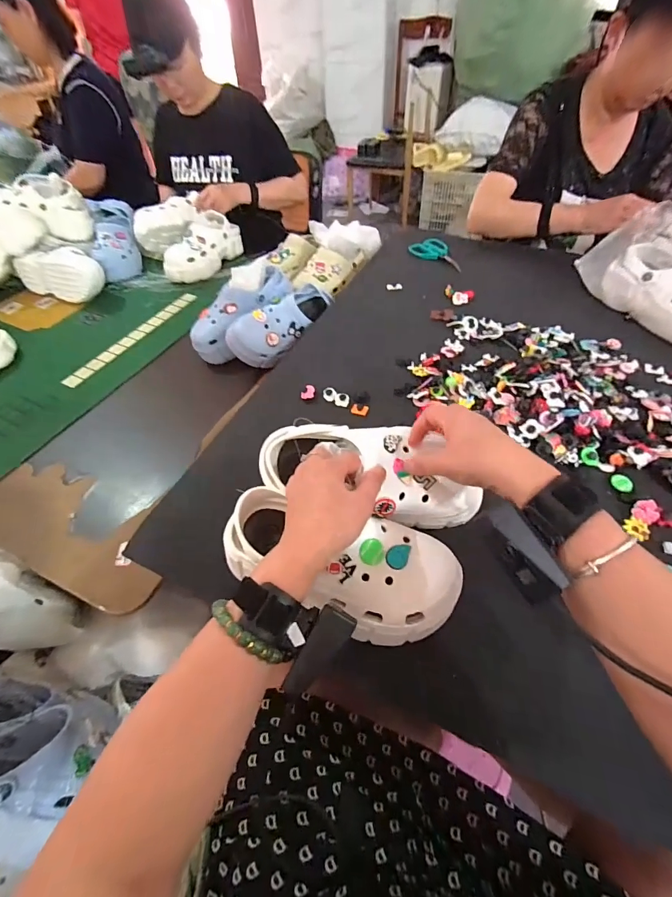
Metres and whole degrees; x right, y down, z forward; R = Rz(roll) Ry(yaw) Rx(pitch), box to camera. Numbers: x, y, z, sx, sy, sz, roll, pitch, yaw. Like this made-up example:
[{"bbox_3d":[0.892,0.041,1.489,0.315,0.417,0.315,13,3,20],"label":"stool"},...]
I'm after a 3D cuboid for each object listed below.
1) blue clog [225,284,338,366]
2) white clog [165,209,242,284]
[{"bbox_3d":[-0.104,-0.257,0.810,0.233,0.091,0.094,-38,58,-24],"label":"blue clog"},{"bbox_3d":[-0.372,-0.562,1.103,0.103,0.101,0.241,21,55,19],"label":"white clog"}]

